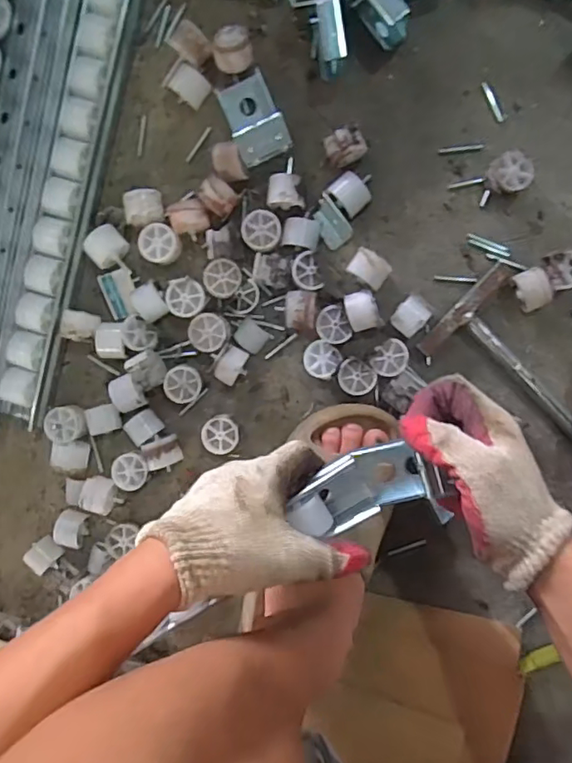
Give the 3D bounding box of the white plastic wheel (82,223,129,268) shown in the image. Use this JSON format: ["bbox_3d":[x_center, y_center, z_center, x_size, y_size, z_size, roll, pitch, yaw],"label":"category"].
[{"bbox_3d":[-0.167,-0.126,0.519,0.031,0.028,0.036,37,96,2],"label":"white plastic wheel"}]

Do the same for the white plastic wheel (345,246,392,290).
[{"bbox_3d":[0.075,-0.101,0.498,0.034,0.033,0.025,35,96,2],"label":"white plastic wheel"}]

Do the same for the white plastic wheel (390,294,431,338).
[{"bbox_3d":[0.111,-0.059,0.496,0.027,0.030,0.033,44,96,1],"label":"white plastic wheel"}]

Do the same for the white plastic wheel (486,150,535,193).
[{"bbox_3d":[0.195,-0.181,0.484,0.036,0.024,0.034,0,94,5],"label":"white plastic wheel"}]

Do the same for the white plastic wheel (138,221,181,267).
[{"bbox_3d":[-0.117,-0.127,0.515,0.034,0.023,0.034,0,94,5],"label":"white plastic wheel"}]

